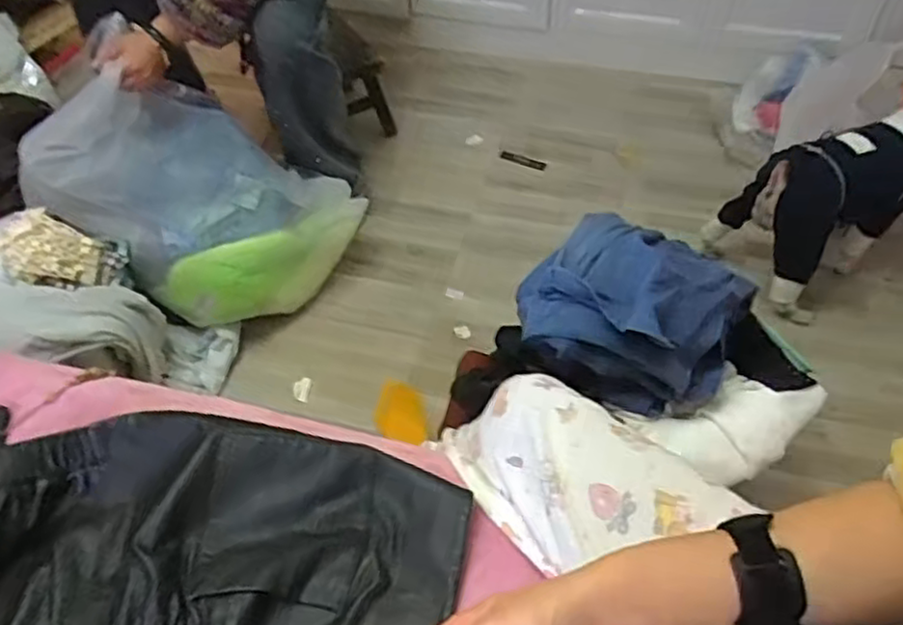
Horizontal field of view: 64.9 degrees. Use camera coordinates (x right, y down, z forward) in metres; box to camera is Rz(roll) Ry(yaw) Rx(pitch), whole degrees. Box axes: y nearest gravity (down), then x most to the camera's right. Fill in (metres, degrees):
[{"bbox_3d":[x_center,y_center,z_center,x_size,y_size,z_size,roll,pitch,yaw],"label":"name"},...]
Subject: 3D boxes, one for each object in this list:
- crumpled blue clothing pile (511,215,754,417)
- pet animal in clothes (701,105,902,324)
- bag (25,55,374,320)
[{"bbox_3d":[0.232,-0.011,0.928,0.265,0.139,0.207,19,54,18],"label":"crumpled blue clothing pile"},{"bbox_3d":[0.775,-0.237,1.349,0.471,0.379,0.213,-22,53,-15],"label":"pet animal in clothes"},{"bbox_3d":[-0.458,-0.222,1.304,0.482,0.391,0.305,12,52,12],"label":"bag"}]

